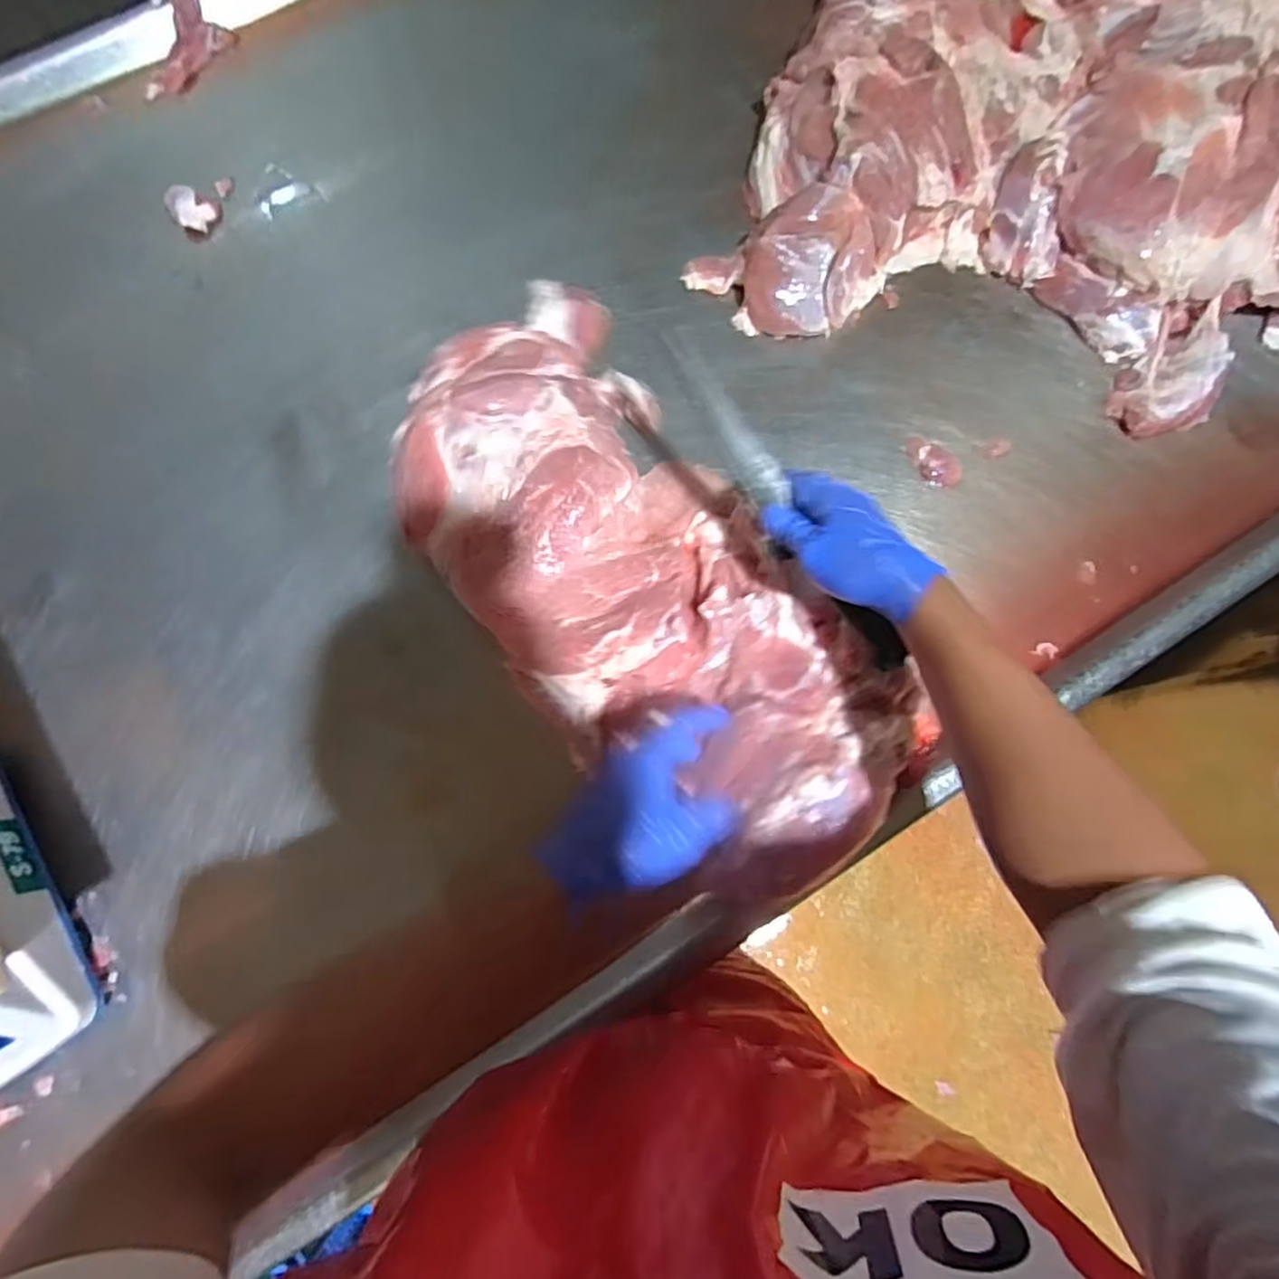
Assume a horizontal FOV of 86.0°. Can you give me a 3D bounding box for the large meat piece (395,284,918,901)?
[{"bbox_3d":[-0.007,-0.060,0.592,0.254,0.085,0.550,-37,77,-8],"label":"large meat piece"}]

